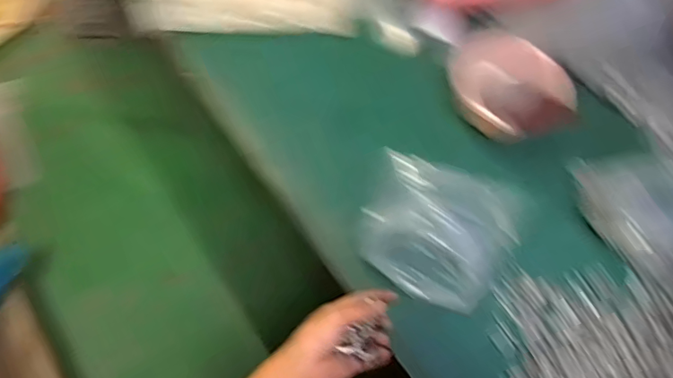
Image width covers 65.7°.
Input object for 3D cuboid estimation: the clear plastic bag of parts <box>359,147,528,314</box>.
[{"bbox_3d":[0.138,0.058,0.731,0.208,0.068,0.185,26,68,9],"label":"clear plastic bag of parts"}]

